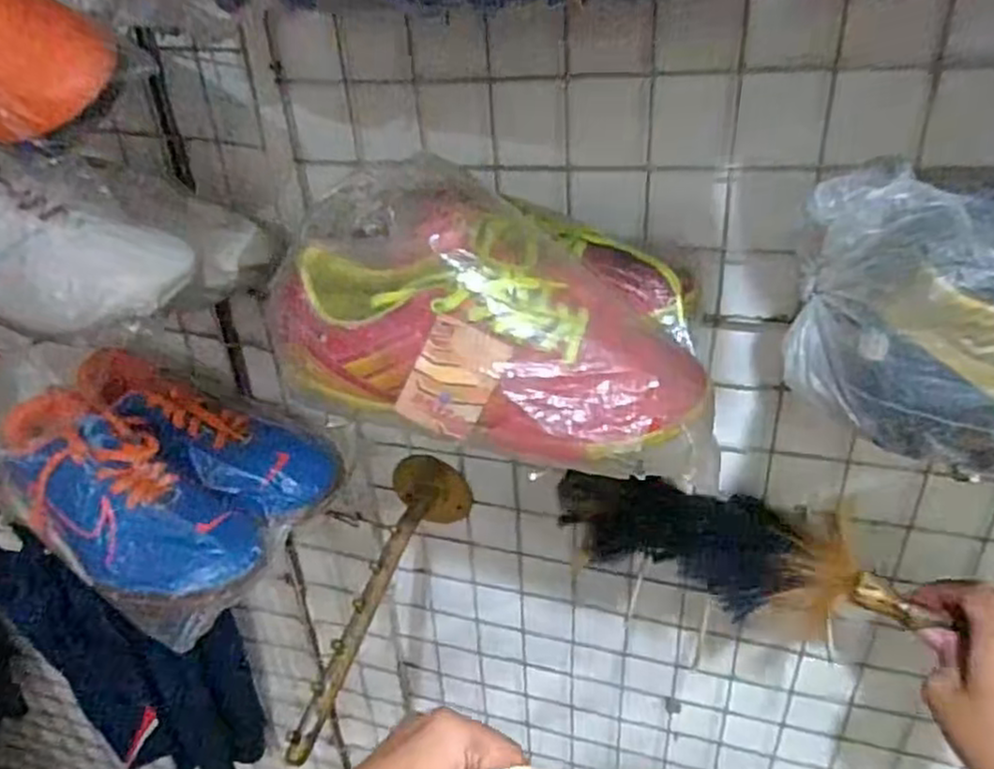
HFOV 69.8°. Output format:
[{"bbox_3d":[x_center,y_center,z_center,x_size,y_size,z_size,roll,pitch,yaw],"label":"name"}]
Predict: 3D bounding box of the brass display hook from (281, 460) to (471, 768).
[{"bbox_3d":[-0.100,0.158,0.562,0.064,0.069,0.246,10,34,20],"label":"brass display hook"}]

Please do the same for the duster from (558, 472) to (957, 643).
[{"bbox_3d":[0.162,0.114,0.507,0.237,0.077,0.045,15,36,22],"label":"duster"}]

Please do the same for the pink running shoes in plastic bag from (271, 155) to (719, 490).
[{"bbox_3d":[-0.001,-0.042,0.374,0.225,0.097,0.147,7,33,16],"label":"pink running shoes in plastic bag"}]

